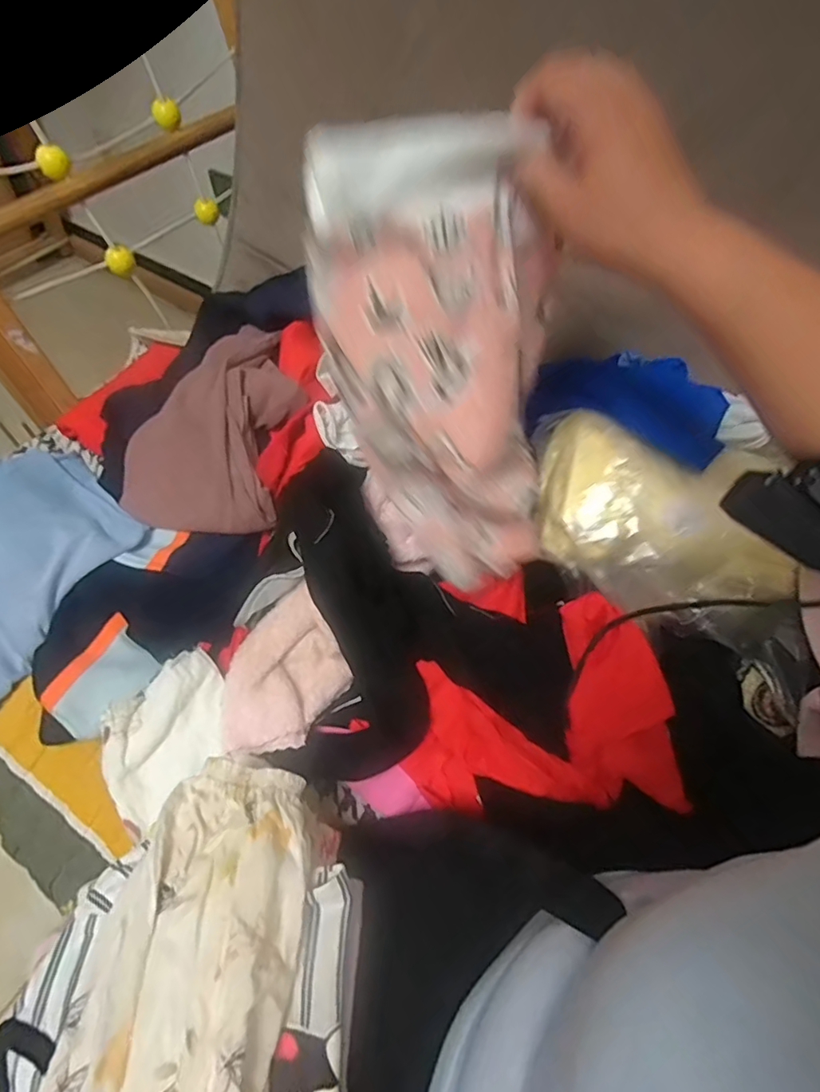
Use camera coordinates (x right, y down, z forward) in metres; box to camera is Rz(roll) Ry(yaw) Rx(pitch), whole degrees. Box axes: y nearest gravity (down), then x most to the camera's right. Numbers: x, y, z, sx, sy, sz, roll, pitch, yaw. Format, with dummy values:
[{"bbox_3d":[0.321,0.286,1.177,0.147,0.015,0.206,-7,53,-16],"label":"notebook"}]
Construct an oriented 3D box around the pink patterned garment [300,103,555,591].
[{"bbox_3d":[0.018,-0.105,0.421,0.154,0.356,0.080,12,48,21],"label":"pink patterned garment"}]

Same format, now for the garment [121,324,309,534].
[{"bbox_3d":[-0.202,-0.140,0.601,0.164,0.071,0.259,8,57,3],"label":"garment"}]

